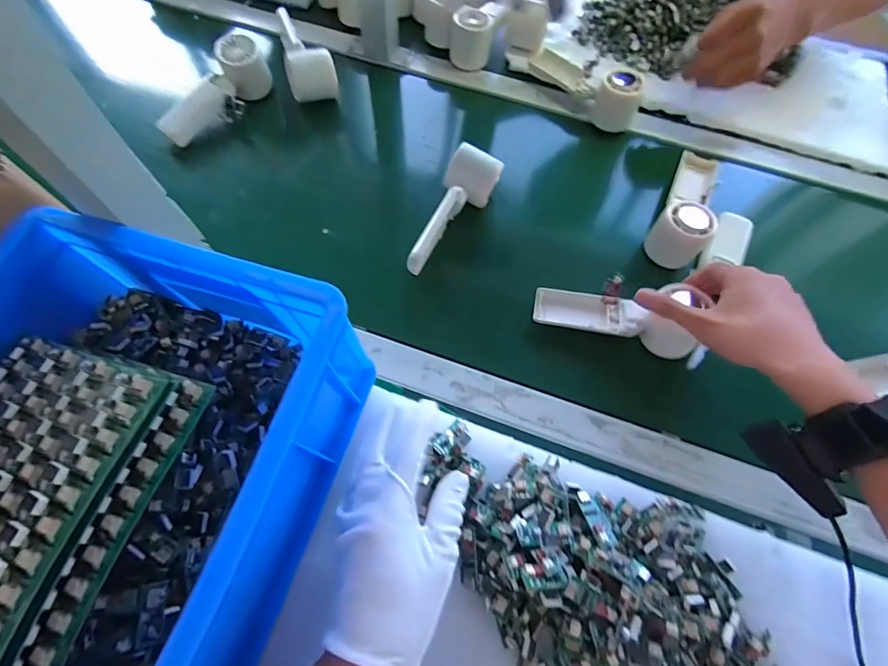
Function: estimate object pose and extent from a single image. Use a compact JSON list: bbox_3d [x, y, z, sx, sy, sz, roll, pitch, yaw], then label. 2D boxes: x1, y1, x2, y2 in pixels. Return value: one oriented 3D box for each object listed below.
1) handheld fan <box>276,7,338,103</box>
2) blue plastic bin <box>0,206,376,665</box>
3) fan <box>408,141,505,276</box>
[{"bbox_3d":[-0.189,-0.385,0.567,0.062,0.059,0.135,-14,68,-10],"label":"handheld fan"},{"bbox_3d":[-0.231,0.106,0.267,0.265,0.122,0.332,18,66,4],"label":"blue plastic bin"},{"bbox_3d":[0.008,-0.133,0.468,0.050,0.045,0.153,28,80,10],"label":"fan"}]

